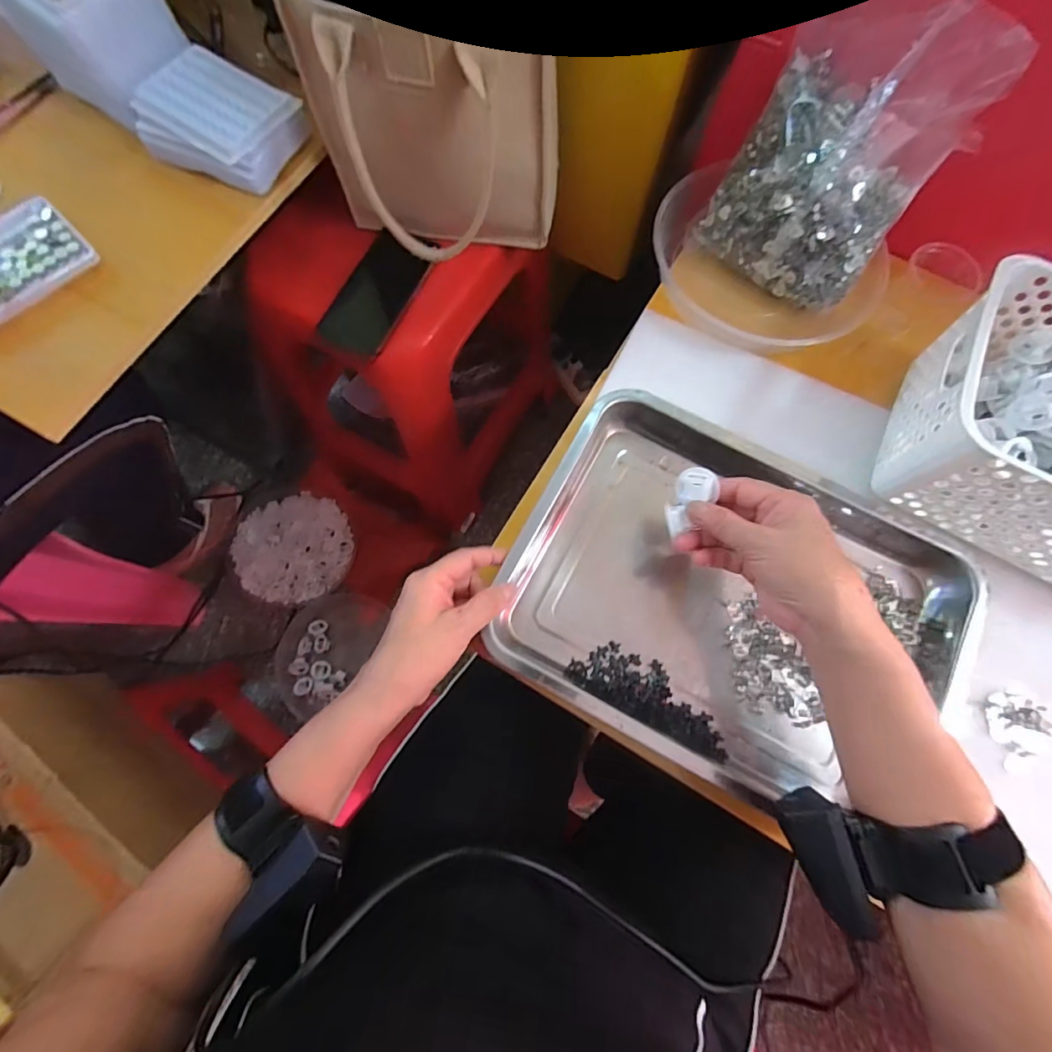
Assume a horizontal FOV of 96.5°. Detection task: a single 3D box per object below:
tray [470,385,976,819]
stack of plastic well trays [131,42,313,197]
[{"bbox_3d":[0.177,0.065,0.403,0.362,0.044,0.268,26,76,5],"label":"tray"},{"bbox_3d":[-0.330,-0.430,0.495,0.158,0.043,0.116,26,76,5],"label":"stack of plastic well trays"}]

